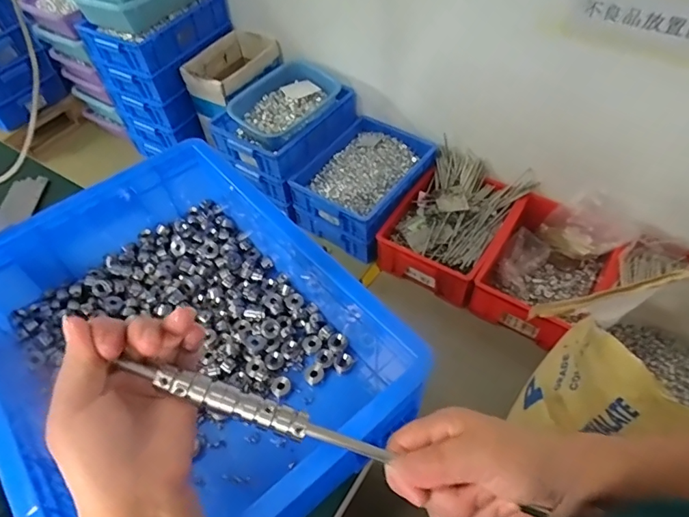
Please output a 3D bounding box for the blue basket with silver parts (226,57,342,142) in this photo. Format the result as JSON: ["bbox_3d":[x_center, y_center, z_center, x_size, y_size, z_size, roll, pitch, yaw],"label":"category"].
[{"bbox_3d":[-0.217,-0.541,1.623,0.242,0.115,0.361,31,59,25],"label":"blue basket with silver parts"}]

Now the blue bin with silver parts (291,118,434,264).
[{"bbox_3d":[0.077,-0.257,1.641,0.324,0.175,0.456,26,57,22],"label":"blue bin with silver parts"}]

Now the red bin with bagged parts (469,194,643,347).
[{"bbox_3d":[0.580,0.028,1.364,0.312,0.201,0.405,29,58,24],"label":"red bin with bagged parts"}]

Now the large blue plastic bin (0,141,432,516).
[{"bbox_3d":[-0.167,0.075,0.470,0.300,0.111,0.403,-34,57,-22],"label":"large blue plastic bin"}]

